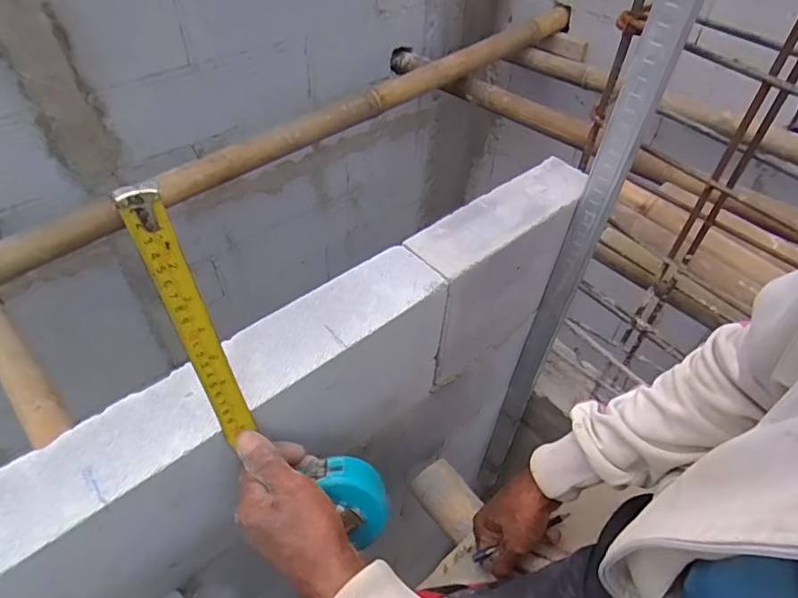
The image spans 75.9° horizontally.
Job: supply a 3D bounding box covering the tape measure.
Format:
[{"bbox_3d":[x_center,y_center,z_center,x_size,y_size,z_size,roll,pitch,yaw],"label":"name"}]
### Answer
[{"bbox_3d":[-0.112,0.056,0.365,0.098,0.286,0.042,-5,37,40],"label":"tape measure"}]

